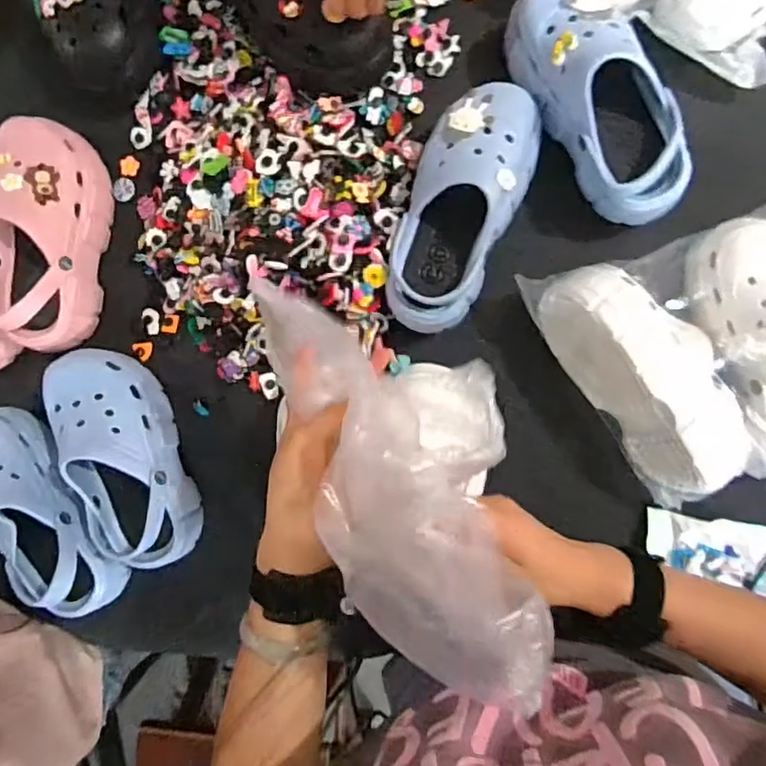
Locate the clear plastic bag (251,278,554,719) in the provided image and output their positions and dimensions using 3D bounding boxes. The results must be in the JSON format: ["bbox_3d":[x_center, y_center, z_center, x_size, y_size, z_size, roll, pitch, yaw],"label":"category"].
[{"bbox_3d":[0.028,0.055,0.369,0.119,0.116,0.279,-21,55,6],"label":"clear plastic bag"}]

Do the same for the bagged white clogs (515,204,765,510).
[{"bbox_3d":[0.328,-0.018,0.574,0.303,0.096,0.274,-17,89,6],"label":"bagged white clogs"}]

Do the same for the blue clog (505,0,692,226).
[{"bbox_3d":[0.222,-0.290,0.589,0.101,0.084,0.261,-29,88,5],"label":"blue clog"}]

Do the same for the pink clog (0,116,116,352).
[{"bbox_3d":[-0.387,-0.169,0.665,0.111,0.089,0.257,6,91,6],"label":"pink clog"}]

